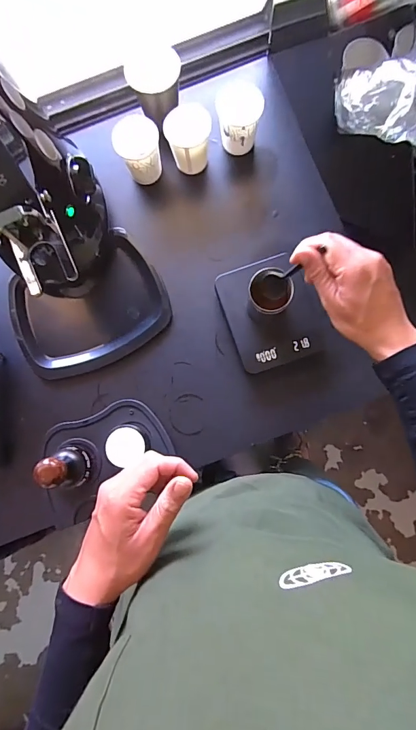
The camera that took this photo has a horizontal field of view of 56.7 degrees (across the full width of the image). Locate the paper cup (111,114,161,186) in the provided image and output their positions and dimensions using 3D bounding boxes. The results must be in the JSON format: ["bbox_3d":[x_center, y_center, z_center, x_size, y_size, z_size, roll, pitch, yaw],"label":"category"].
[{"bbox_3d":[-0.105,-0.331,0.600,0.065,0.076,0.061,0,83,2],"label":"paper cup"}]

